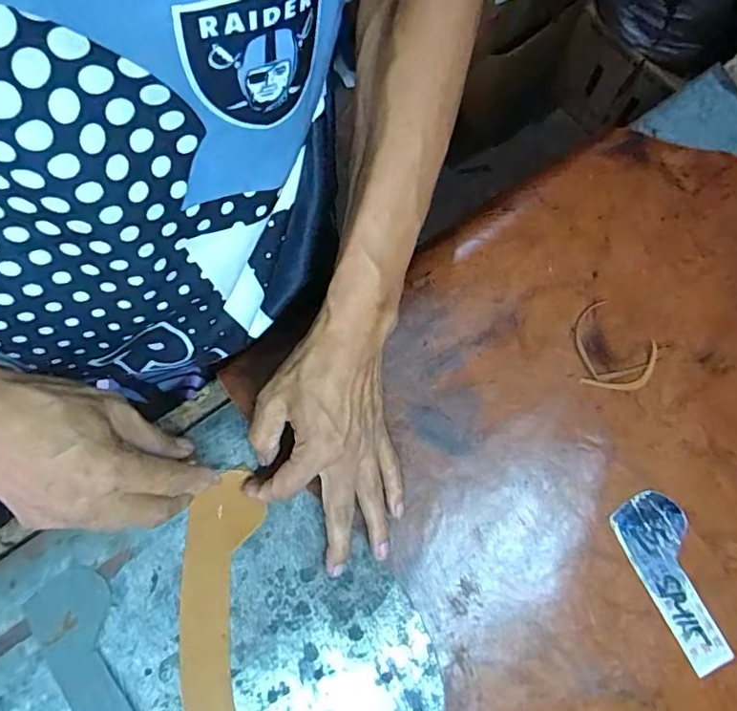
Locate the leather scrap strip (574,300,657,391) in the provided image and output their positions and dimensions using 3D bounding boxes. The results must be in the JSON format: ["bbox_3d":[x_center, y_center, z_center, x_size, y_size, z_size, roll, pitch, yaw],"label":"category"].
[{"bbox_3d":[0.195,-0.008,0.442,0.061,0.007,0.070,-1,72,-2],"label":"leather scrap strip"}]

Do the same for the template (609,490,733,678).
[{"bbox_3d":[0.225,0.160,0.404,0.050,0.005,0.121,-24,74,-9],"label":"template"}]

